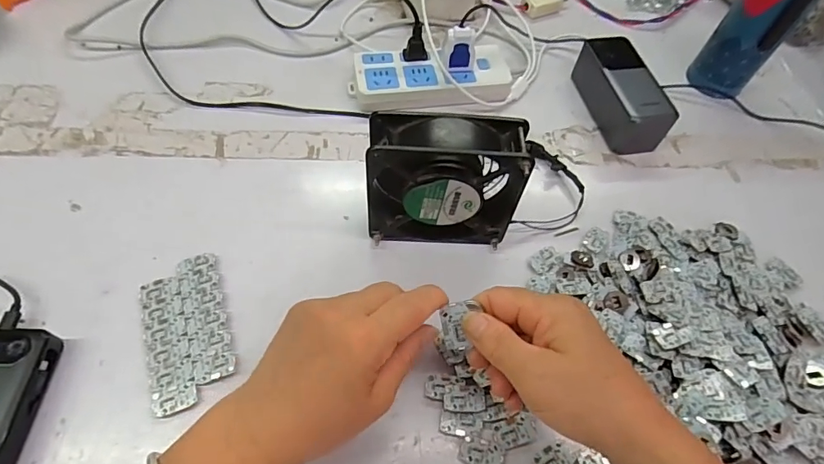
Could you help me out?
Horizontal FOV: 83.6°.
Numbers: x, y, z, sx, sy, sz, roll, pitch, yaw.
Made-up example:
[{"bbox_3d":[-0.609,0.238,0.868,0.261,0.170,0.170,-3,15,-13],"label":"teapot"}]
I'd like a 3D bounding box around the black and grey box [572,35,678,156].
[{"bbox_3d":[0.225,-0.147,0.495,0.052,0.052,0.130,-7,59,-8],"label":"black and grey box"}]

